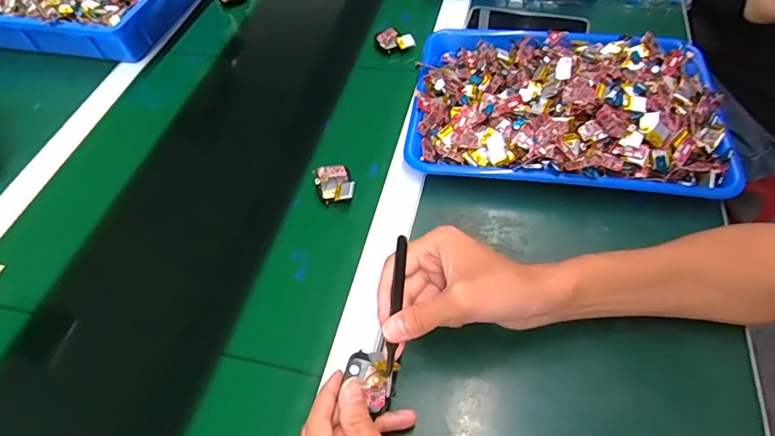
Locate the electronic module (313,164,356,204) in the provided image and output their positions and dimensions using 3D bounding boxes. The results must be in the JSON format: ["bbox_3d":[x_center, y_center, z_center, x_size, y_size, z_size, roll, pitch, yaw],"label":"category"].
[{"bbox_3d":[-0.057,-0.035,0.505,0.040,0.021,0.053,-13,55,-6],"label":"electronic module"}]

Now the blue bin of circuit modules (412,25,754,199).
[{"bbox_3d":[0.196,-0.133,0.520,0.324,0.079,0.234,8,56,8],"label":"blue bin of circuit modules"}]

